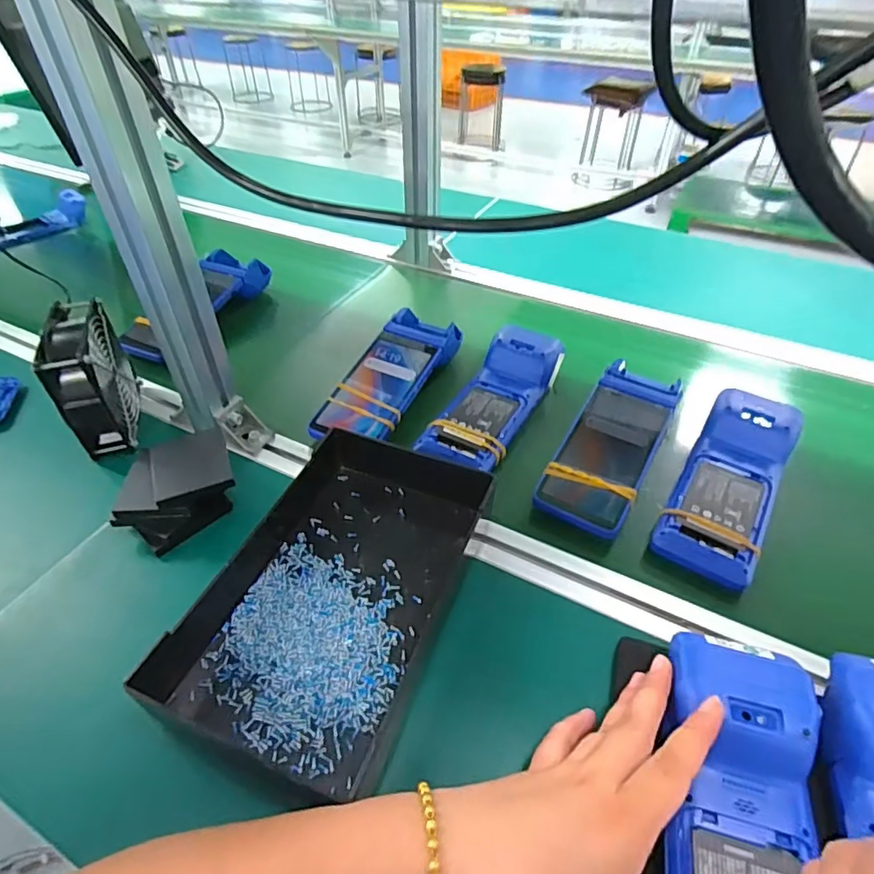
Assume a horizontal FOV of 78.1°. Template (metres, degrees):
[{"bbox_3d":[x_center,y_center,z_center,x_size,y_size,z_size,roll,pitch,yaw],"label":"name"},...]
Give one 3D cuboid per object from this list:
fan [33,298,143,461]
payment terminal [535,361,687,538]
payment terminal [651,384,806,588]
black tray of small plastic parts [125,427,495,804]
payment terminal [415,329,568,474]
[{"bbox_3d":[-0.340,-0.052,0.543,0.045,0.137,0.113,-13,46,-13],"label":"fan"},{"bbox_3d":[0.177,0.002,0.537,0.079,0.039,0.220,23,49,22],"label":"payment terminal"},{"bbox_3d":[0.272,0.038,0.499,0.080,0.050,0.204,25,50,23],"label":"payment terminal"},{"bbox_3d":[-0.069,0.104,0.423,0.167,0.052,0.284,17,47,17],"label":"black tray of small plastic parts"},{"bbox_3d":[0.064,-0.043,0.585,0.083,0.047,0.214,23,49,22],"label":"payment terminal"}]

